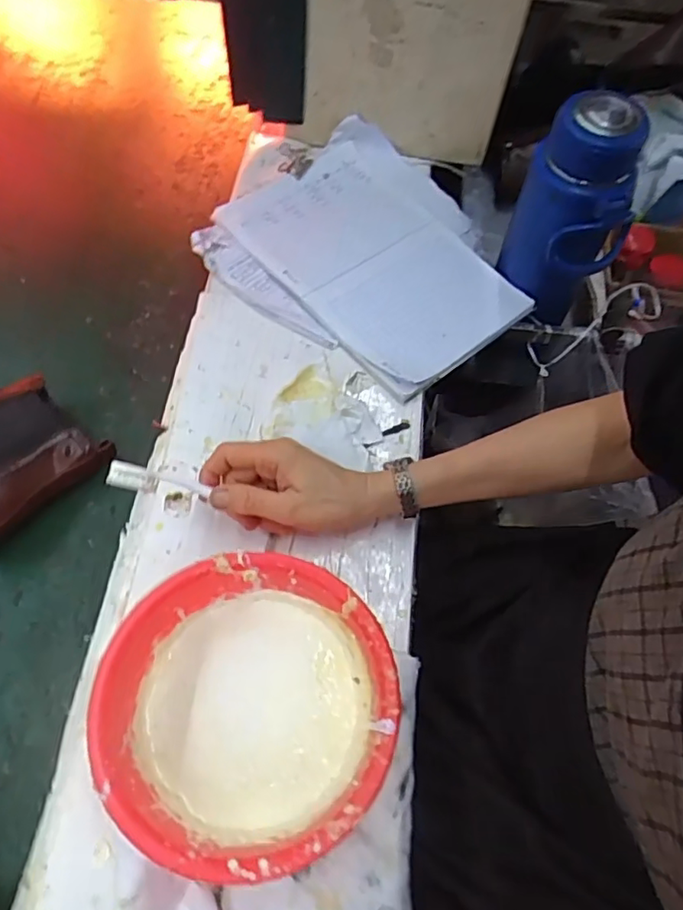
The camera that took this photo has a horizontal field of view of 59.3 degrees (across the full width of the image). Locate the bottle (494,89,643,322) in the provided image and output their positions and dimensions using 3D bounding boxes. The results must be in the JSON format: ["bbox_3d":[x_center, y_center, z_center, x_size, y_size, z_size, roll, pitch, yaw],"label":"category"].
[{"bbox_3d":[0.229,-0.233,0.600,0.092,0.197,0.102,-12,64,-10],"label":"bottle"}]

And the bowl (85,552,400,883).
[{"bbox_3d":[-0.061,0.170,0.412,0.185,0.069,0.182,2,63,-3],"label":"bowl"}]

